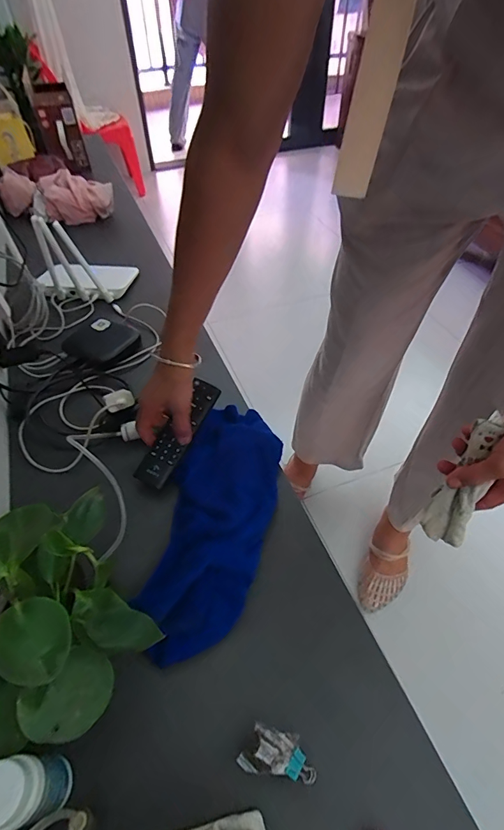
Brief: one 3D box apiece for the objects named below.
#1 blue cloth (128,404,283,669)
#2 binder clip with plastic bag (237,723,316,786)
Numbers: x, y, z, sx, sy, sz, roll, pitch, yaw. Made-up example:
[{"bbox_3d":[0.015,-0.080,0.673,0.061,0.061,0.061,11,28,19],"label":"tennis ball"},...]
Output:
[{"bbox_3d":[-0.040,0.110,0.485,0.123,0.038,0.322,7,49,7],"label":"blue cloth"},{"bbox_3d":[0.022,0.295,0.348,0.063,0.010,0.032,6,49,6],"label":"binder clip with plastic bag"}]

